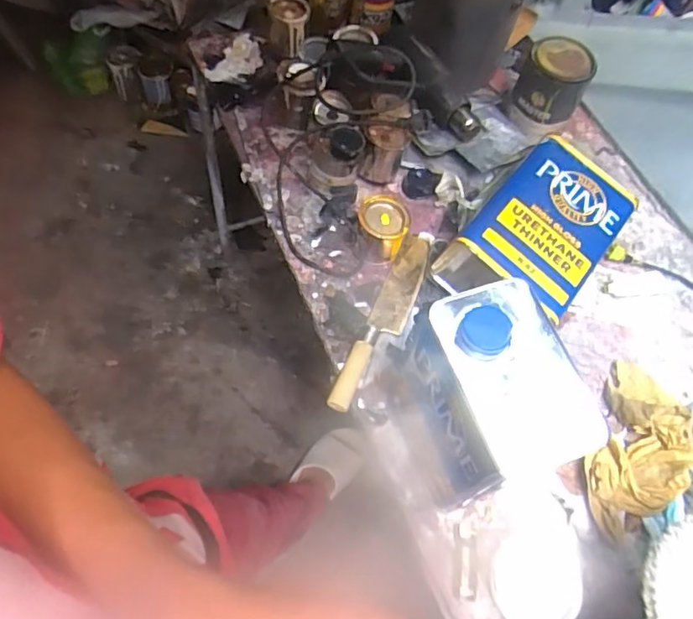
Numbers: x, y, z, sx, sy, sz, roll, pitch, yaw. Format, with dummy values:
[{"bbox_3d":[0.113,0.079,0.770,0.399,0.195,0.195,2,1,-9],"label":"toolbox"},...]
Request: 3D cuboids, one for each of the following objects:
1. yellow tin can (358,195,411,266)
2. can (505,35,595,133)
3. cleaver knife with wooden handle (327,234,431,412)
[{"bbox_3d":[0.052,-0.114,0.811,0.069,0.075,0.069,2,60,-3],"label":"yellow tin can"},{"bbox_3d":[0.328,-0.361,0.909,0.104,0.109,0.100,2,60,-3],"label":"can"},{"bbox_3d":[0.057,0.008,0.780,0.050,0.021,0.310,21,61,8],"label":"cleaver knife with wooden handle"}]

